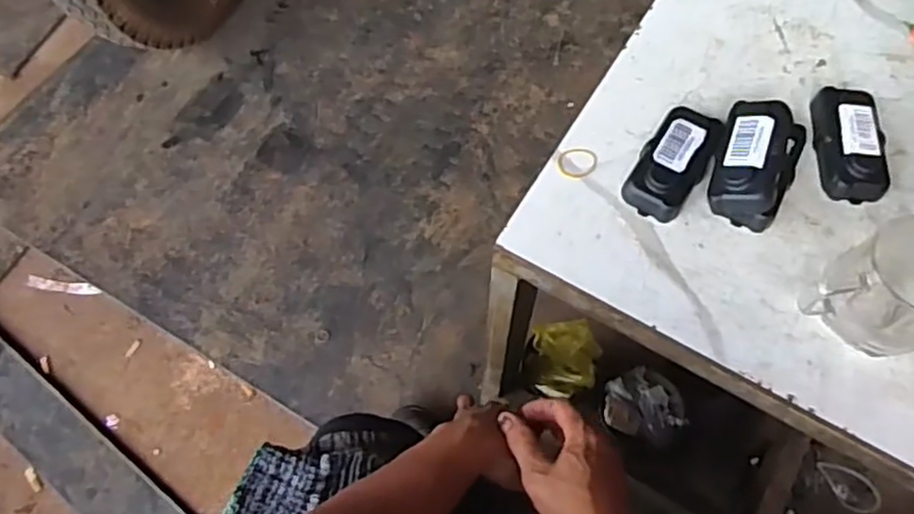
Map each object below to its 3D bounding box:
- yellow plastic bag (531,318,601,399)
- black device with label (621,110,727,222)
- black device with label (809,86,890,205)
[{"bbox_3d":[0.153,0.142,0.961,0.091,0.065,0.097,3,63,2],"label":"yellow plastic bag"},{"bbox_3d":[0.184,-0.082,0.586,0.053,0.028,0.104,32,68,16],"label":"black device with label"},{"bbox_3d":[0.340,-0.099,0.592,0.052,0.027,0.108,2,63,2],"label":"black device with label"}]

